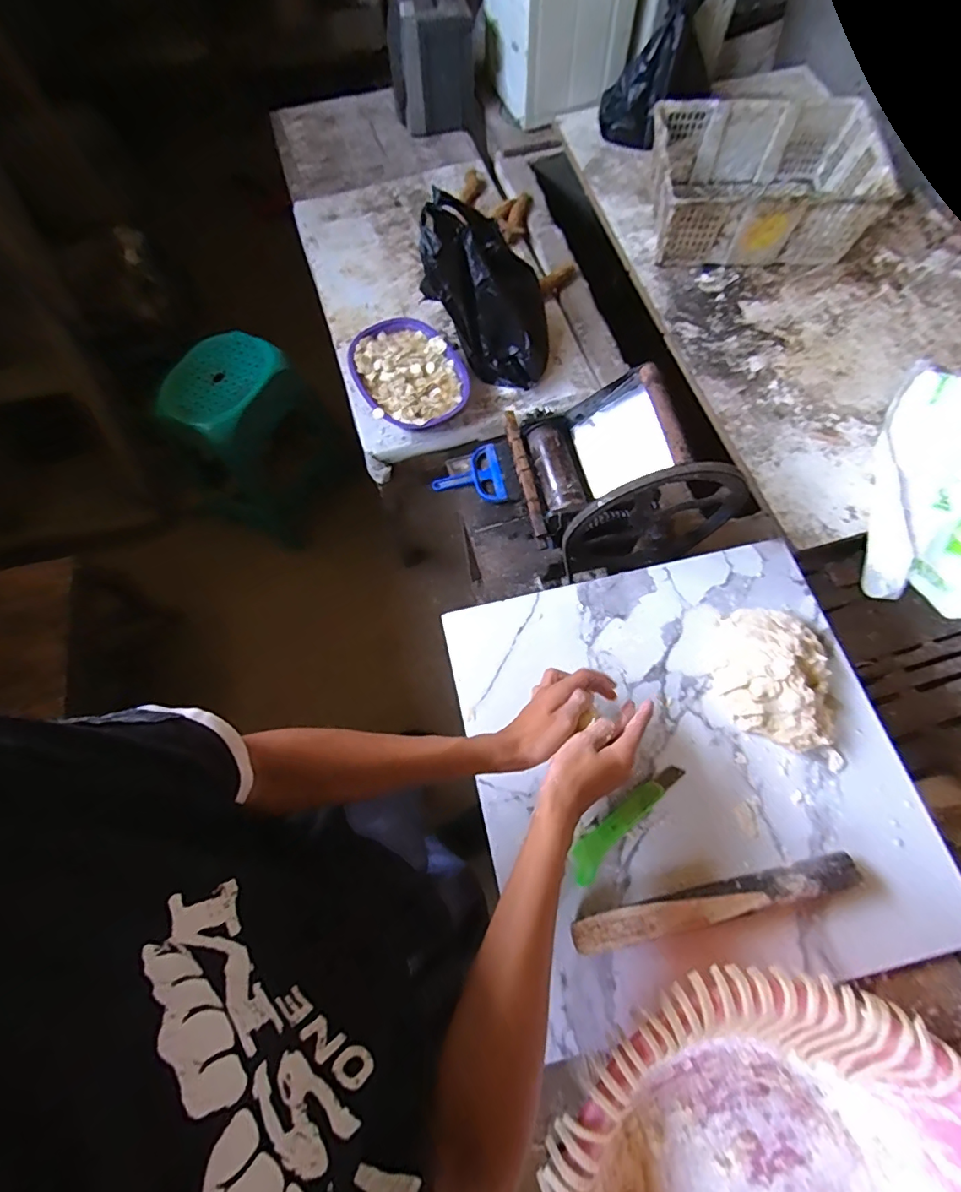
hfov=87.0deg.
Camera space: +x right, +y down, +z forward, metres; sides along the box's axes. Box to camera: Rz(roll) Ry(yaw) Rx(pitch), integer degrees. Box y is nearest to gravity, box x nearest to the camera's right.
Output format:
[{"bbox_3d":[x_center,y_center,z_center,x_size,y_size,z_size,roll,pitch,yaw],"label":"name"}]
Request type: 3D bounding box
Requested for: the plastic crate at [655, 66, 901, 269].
[{"bbox_3d":[0.659,-1.000,1.215,0.478,0.157,0.396,1,70,3],"label":"plastic crate"}]

